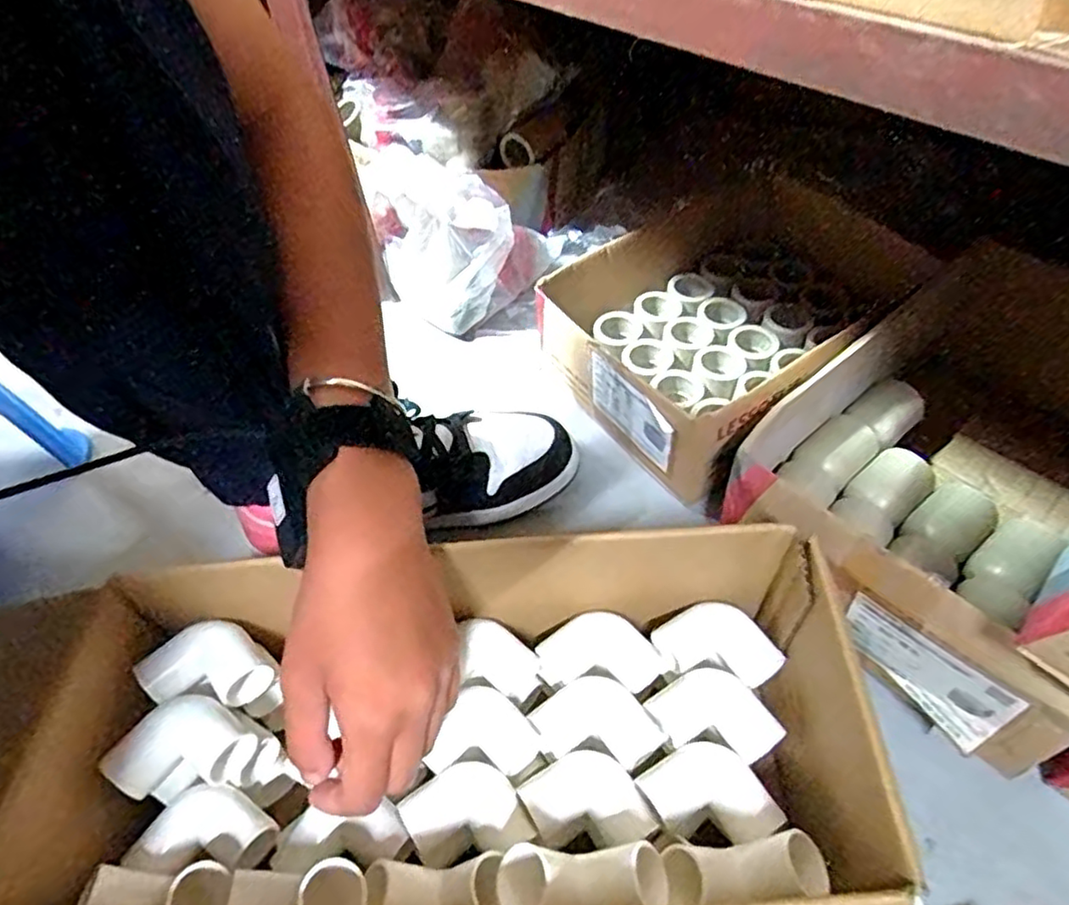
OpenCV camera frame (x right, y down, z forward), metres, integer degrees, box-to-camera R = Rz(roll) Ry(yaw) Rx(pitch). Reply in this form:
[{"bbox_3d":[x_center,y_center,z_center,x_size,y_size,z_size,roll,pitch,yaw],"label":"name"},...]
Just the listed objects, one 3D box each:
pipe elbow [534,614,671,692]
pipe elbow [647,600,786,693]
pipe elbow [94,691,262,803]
[{"bbox_3d":[0.040,0.121,0.403,0.072,0.027,0.035,3,52,8],"label":"pipe elbow"},{"bbox_3d":[0.108,0.112,0.391,0.069,0.023,0.041,7,52,11],"label":"pipe elbow"},{"bbox_3d":[-0.183,0.155,0.341,0.052,0.023,0.055,26,58,24],"label":"pipe elbow"}]

